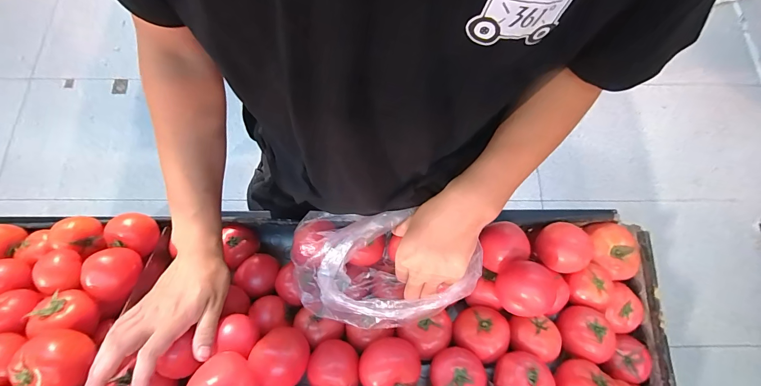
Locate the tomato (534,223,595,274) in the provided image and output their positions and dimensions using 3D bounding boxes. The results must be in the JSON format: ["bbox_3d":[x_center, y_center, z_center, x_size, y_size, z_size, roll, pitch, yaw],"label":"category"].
[{"bbox_3d":[0.269,0.081,0.501,0.071,0.057,0.071,0,74,-1],"label":"tomato"}]

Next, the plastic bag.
[{"bbox_3d":[0.001,0.096,0.449,0.237,0.105,0.143,1,74,-1],"label":"plastic bag"}]

